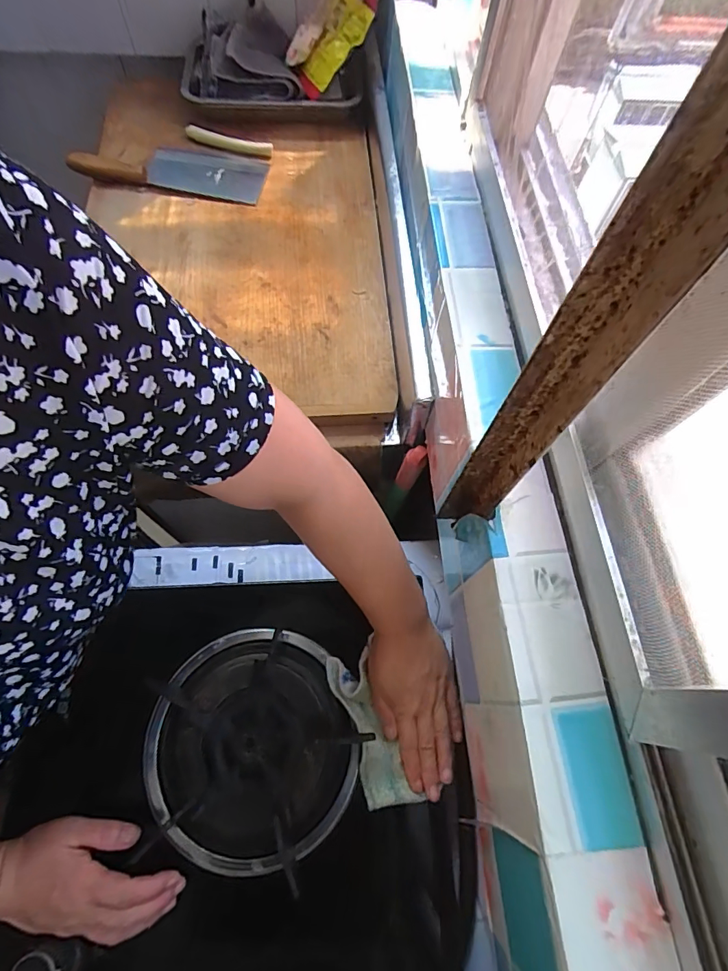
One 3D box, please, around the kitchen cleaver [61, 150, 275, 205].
[{"bbox_3d":[-0.308,-0.514,0.744,0.293,0.038,0.109,10,67,1],"label":"kitchen cleaver"}]

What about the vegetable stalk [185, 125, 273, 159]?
[{"bbox_3d":[-0.228,-0.578,0.763,0.150,0.013,0.025,16,67,4],"label":"vegetable stalk"}]

